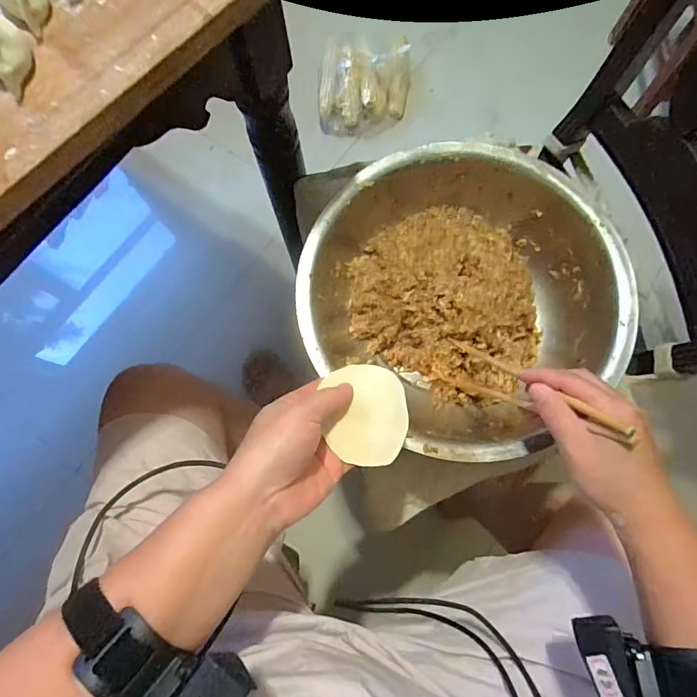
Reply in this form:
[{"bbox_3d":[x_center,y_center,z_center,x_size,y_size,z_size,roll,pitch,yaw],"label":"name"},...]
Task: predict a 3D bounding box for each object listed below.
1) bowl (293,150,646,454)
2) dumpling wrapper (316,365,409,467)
[{"bbox_3d":[0.117,-0.048,0.499,0.324,0.111,0.326,0,76,1],"label":"bowl"},{"bbox_3d":[0.015,0.053,0.356,0.067,0.010,0.080,-14,76,-2],"label":"dumpling wrapper"}]

